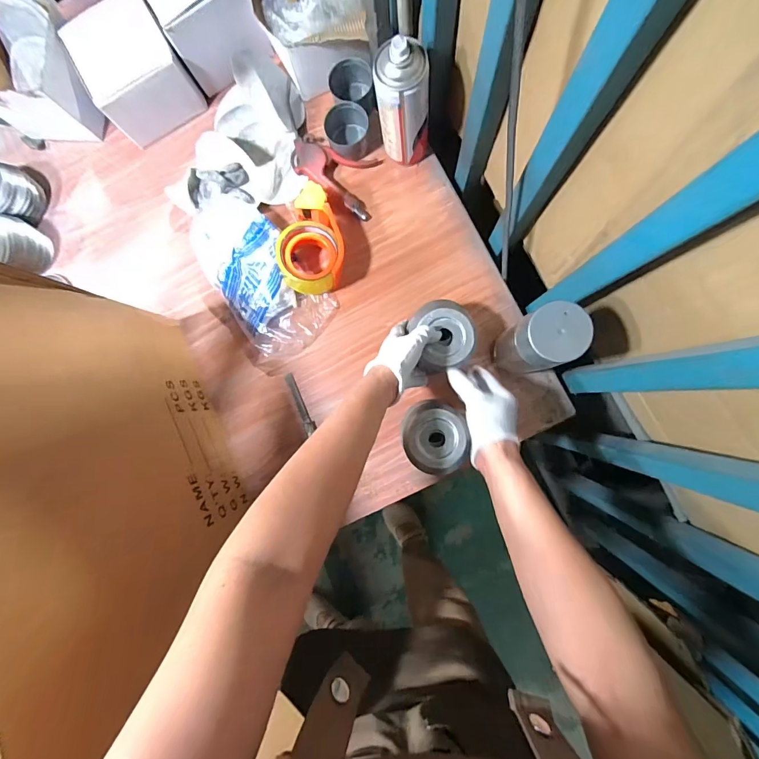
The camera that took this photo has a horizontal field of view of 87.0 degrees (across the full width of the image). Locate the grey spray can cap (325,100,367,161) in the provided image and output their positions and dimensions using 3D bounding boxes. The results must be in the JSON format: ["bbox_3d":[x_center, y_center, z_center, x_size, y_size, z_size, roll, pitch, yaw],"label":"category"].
[{"bbox_3d":[-0.047,-0.373,0.605,0.061,0.043,0.062,0,87,5],"label":"grey spray can cap"}]

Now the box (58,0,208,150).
[{"bbox_3d":[-0.360,-0.453,0.595,0.133,0.120,0.098,-33,85,2],"label":"box"}]

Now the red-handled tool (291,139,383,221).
[{"bbox_3d":[-0.073,-0.303,0.611,0.132,0.024,0.098,12,88,5],"label":"red-handled tool"}]

